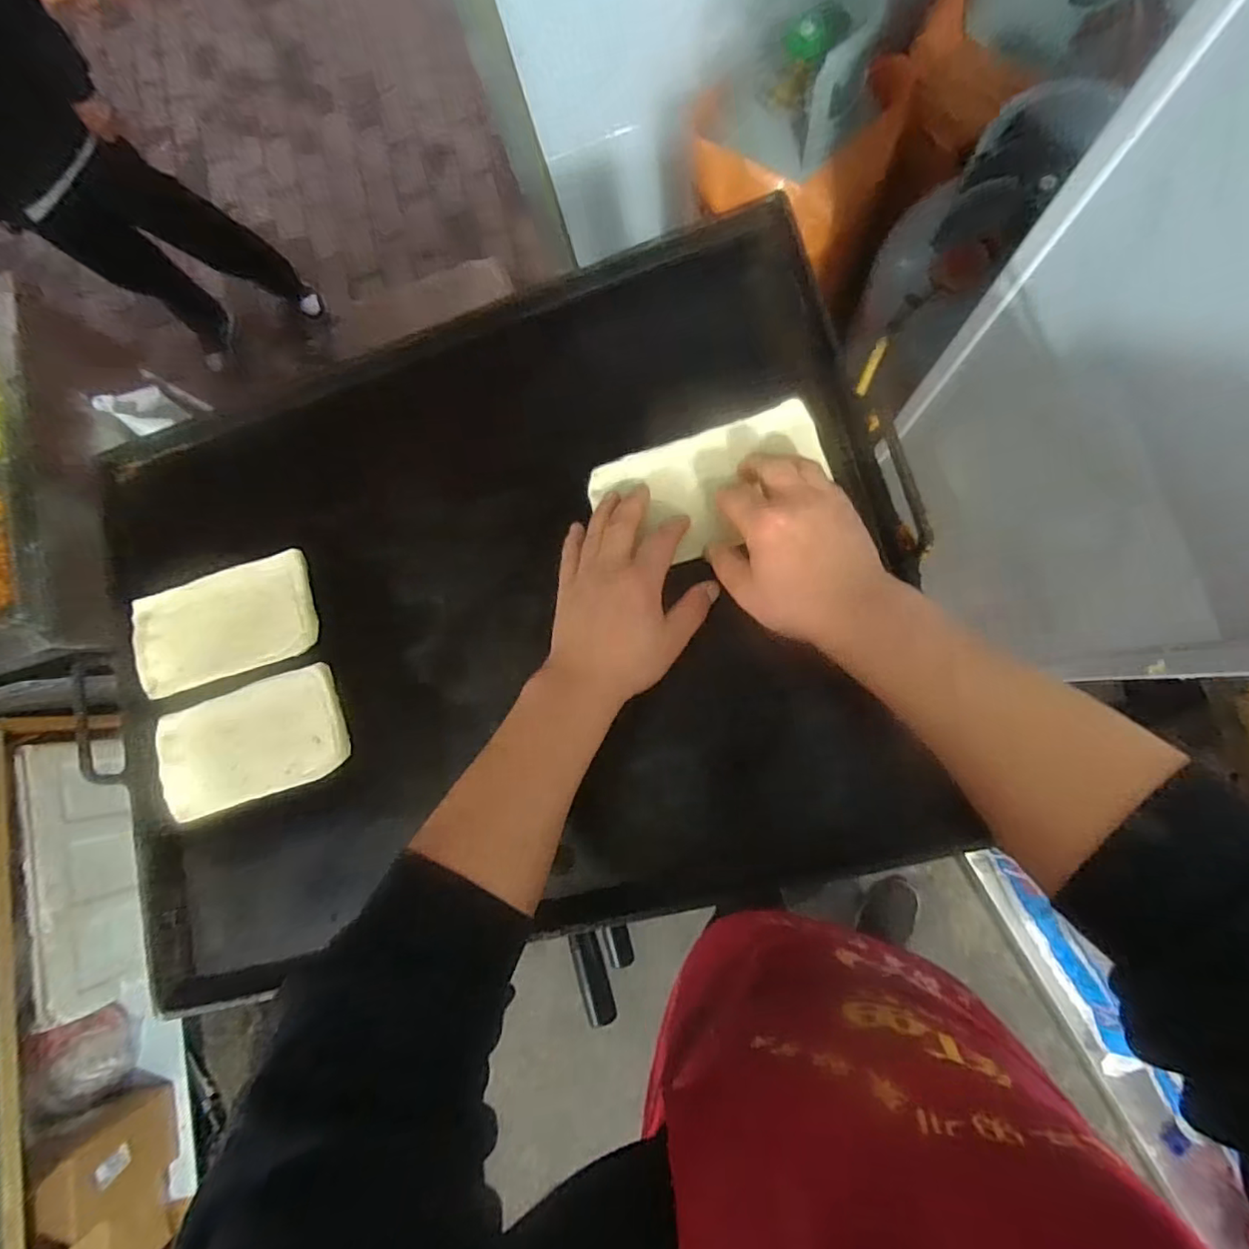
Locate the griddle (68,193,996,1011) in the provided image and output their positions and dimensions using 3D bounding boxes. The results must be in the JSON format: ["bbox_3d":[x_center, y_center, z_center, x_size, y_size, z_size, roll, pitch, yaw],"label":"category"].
[{"bbox_3d":[-0.120,0.005,0.513,0.679,0.097,0.513,-19,82,5],"label":"griddle"}]

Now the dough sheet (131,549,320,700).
[{"bbox_3d":[-0.354,-0.001,0.523,0.165,0.019,0.091,-16,82,6],"label":"dough sheet"}]

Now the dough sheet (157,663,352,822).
[{"bbox_3d":[-0.319,0.101,0.500,0.169,0.024,0.092,-18,82,5],"label":"dough sheet"}]

